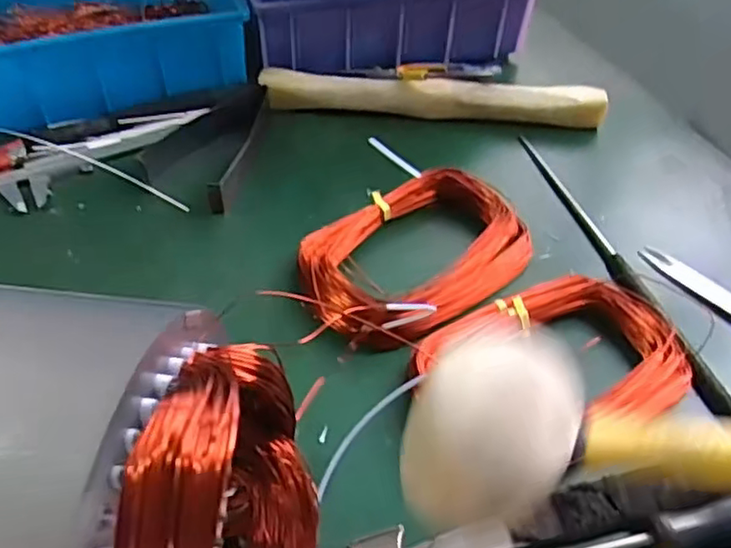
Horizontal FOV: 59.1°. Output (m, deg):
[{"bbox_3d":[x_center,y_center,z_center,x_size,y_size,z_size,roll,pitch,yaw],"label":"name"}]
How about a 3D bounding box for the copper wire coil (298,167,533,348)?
[{"bbox_3d":[0.035,-0.013,0.484,0.180,0.030,0.118,-30,56,-26],"label":"copper wire coil"}]

